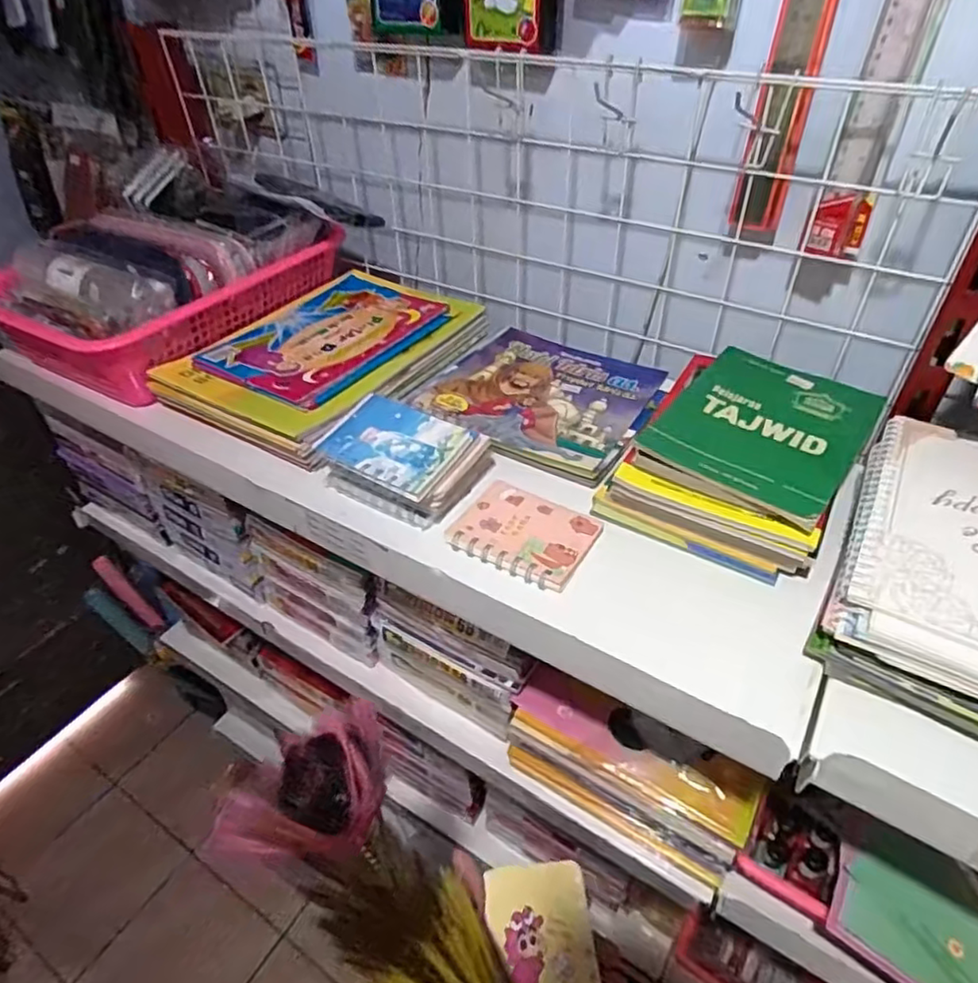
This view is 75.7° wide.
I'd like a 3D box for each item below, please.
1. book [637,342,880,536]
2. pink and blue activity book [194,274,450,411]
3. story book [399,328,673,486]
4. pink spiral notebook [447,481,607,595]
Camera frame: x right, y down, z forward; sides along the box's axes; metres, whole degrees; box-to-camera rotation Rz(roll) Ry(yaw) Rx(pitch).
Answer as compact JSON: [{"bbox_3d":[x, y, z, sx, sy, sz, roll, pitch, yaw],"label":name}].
[{"bbox_3d":[0.217,-0.054,0.496,0.135,0.012,0.184,25,48,27],"label":"book"},{"bbox_3d":[-0.172,-0.167,0.665,0.176,0.013,0.233,21,46,23],"label":"pink and blue activity book"},{"bbox_3d":[0.053,-0.099,0.628,0.208,0.010,0.207,21,46,23],"label":"story book"},{"bbox_3d":[0.028,0.031,0.493,0.100,0.011,0.080,21,46,23],"label":"pink spiral notebook"}]

